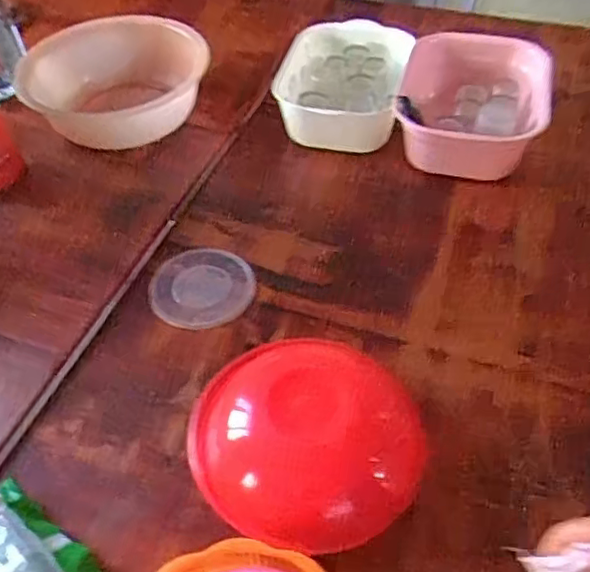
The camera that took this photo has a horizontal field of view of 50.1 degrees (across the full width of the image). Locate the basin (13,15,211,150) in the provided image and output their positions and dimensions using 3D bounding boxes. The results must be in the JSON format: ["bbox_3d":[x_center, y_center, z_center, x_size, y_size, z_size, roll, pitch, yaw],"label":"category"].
[{"bbox_3d":[-0.321,-0.350,1.103,0.320,0.123,0.249,0,51,2],"label":"basin"}]

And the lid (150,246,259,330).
[{"bbox_3d":[-0.134,0.000,0.906,0.145,0.015,0.133,-1,51,1],"label":"lid"}]

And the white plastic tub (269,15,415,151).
[{"bbox_3d":[0.076,-0.356,1.106,0.231,0.091,0.244,6,51,7],"label":"white plastic tub"}]

